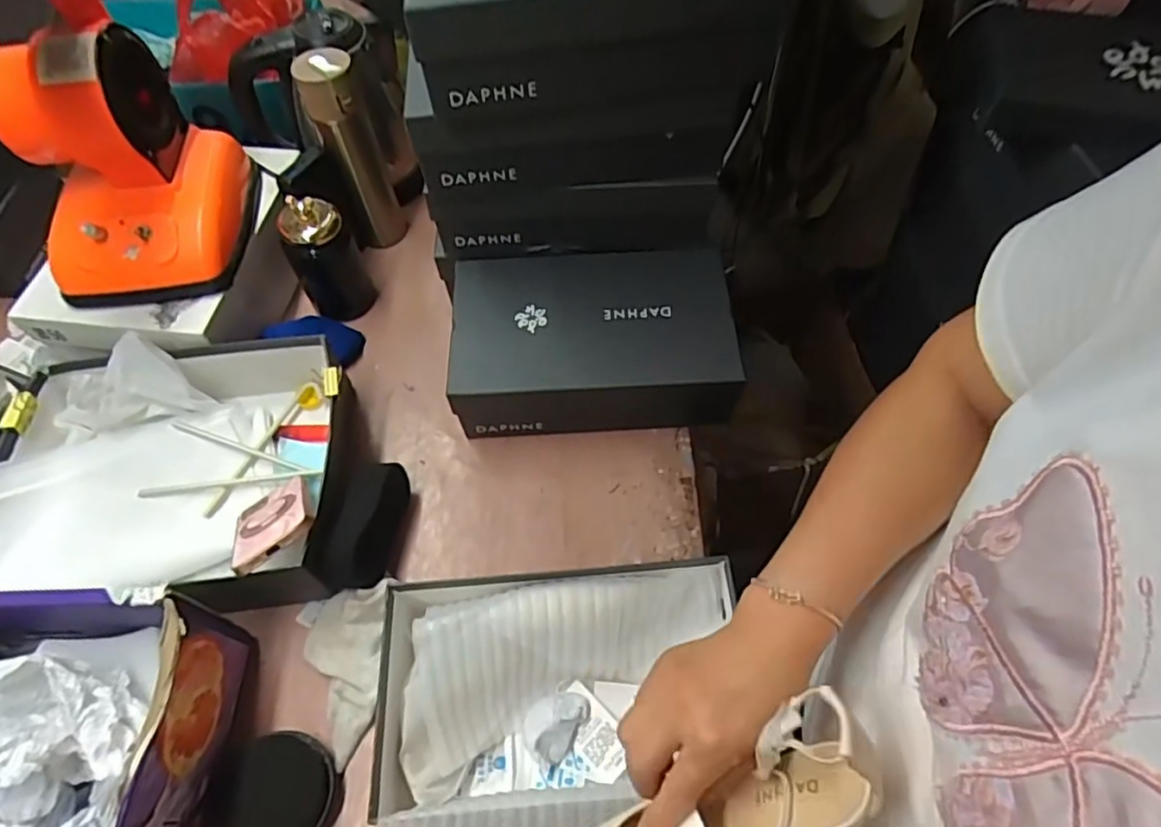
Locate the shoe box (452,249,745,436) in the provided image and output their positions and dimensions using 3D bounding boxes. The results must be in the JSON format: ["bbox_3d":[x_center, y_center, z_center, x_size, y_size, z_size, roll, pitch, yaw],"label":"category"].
[{"bbox_3d":[0.015,-0.079,0.737,0.292,0.108,0.179,-2,59,0],"label":"shoe box"}]

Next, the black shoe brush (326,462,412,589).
[{"bbox_3d":[-0.205,0.112,0.647,0.044,0.062,0.123,9,60,6],"label":"black shoe brush"}]

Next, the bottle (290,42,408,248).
[{"bbox_3d":[-0.276,-0.316,0.806,0.061,0.253,0.067,-23,61,-12],"label":"bottle"}]

